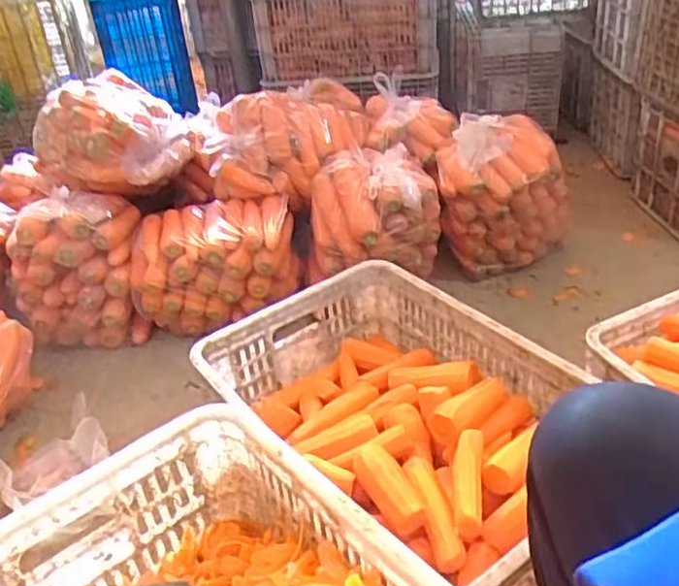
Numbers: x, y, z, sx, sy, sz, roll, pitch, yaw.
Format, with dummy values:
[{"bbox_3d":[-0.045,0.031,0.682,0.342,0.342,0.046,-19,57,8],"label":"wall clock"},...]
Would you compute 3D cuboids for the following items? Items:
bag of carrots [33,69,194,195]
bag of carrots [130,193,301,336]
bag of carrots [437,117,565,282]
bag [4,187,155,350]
[{"bbox_3d":[-0.515,-0.365,1.524,0.324,0.183,0.273,-15,35,-13],"label":"bag of carrots"},{"bbox_3d":[-0.262,-0.074,1.431,0.346,0.198,0.230,-6,34,0],"label":"bag of carrots"},{"bbox_3d":[0.352,-0.198,1.444,0.274,0.317,0.208,2,35,12],"label":"bag of carrots"},{"bbox_3d":[-0.555,-0.056,1.442,0.258,0.296,0.223,-9,34,-4],"label":"bag"}]

